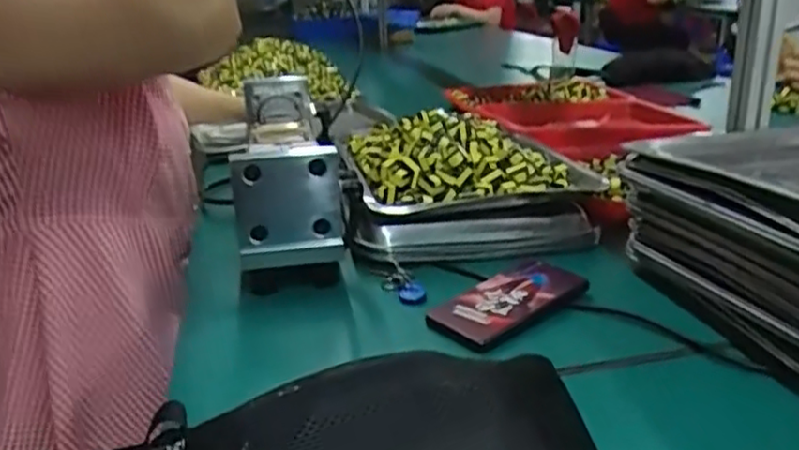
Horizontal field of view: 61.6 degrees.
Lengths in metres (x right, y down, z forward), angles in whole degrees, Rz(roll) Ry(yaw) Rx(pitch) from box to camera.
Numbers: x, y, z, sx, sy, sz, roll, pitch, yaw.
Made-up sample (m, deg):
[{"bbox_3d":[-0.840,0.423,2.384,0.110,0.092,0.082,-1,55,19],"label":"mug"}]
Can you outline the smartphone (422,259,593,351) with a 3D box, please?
[{"bbox_3d":[0.103,0.069,0.610,0.147,0.009,0.077,-22,33,-31],"label":"smartphone"}]

